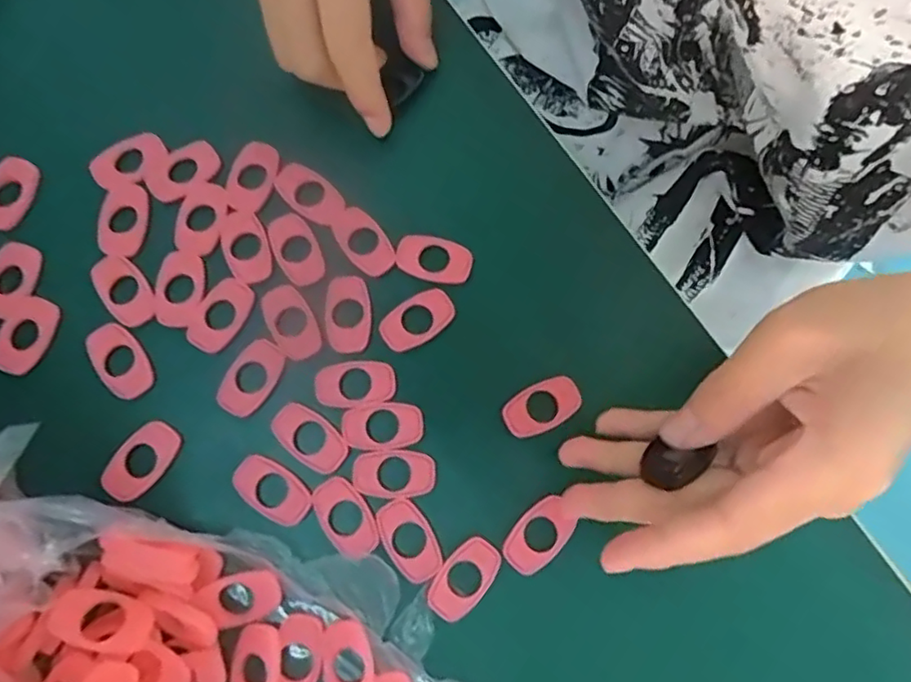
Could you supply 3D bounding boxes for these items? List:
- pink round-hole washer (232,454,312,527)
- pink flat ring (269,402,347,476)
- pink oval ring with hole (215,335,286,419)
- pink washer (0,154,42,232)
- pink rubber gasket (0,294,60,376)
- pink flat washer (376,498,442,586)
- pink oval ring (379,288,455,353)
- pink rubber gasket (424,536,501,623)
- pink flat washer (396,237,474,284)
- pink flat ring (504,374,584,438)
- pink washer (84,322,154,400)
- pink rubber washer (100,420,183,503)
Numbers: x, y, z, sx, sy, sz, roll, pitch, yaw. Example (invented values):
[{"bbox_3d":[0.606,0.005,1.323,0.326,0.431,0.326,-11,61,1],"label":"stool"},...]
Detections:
[{"bbox_3d":[-0.073,0.059,0.242,0.032,0.004,0.019,35,79,6],"label":"pink round-hole washer"},{"bbox_3d":[-0.059,0.039,0.245,0.032,0.004,0.019,36,79,6],"label":"pink flat ring"},{"bbox_3d":[-0.084,0.015,0.251,0.019,0.004,0.032,28,78,5],"label":"pink oval ring with hole"},{"bbox_3d":[-0.197,-0.065,0.268,0.017,0.009,0.034,12,78,1],"label":"pink washer"},{"bbox_3d":[-0.180,-0.003,0.254,0.019,0.006,0.033,23,78,4],"label":"pink rubber gasket"},{"bbox_3d":[-0.018,0.078,0.239,0.019,0.004,0.032,-27,80,-7],"label":"pink flat washer"},{"bbox_3d":[-0.016,-0.009,0.257,0.032,0.004,0.020,-34,81,-8],"label":"pink oval ring"},{"bbox_3d":[0.003,0.092,0.236,0.019,0.004,0.032,37,79,6],"label":"pink rubber gasket"},{"bbox_3d":[-0.010,-0.036,0.263,0.033,0.004,0.019,12,77,1],"label":"pink flat washer"},{"bbox_3d":[0.036,0.027,0.252,0.032,0.004,0.019,-27,80,-7],"label":"pink flat ring"},{"bbox_3d":[-0.139,0.008,0.251,0.019,0.004,0.032,-37,81,-9],"label":"pink washer"},{"bbox_3d":[-0.126,0.048,0.244,0.019,0.005,0.032,38,79,7],"label":"pink rubber washer"}]

